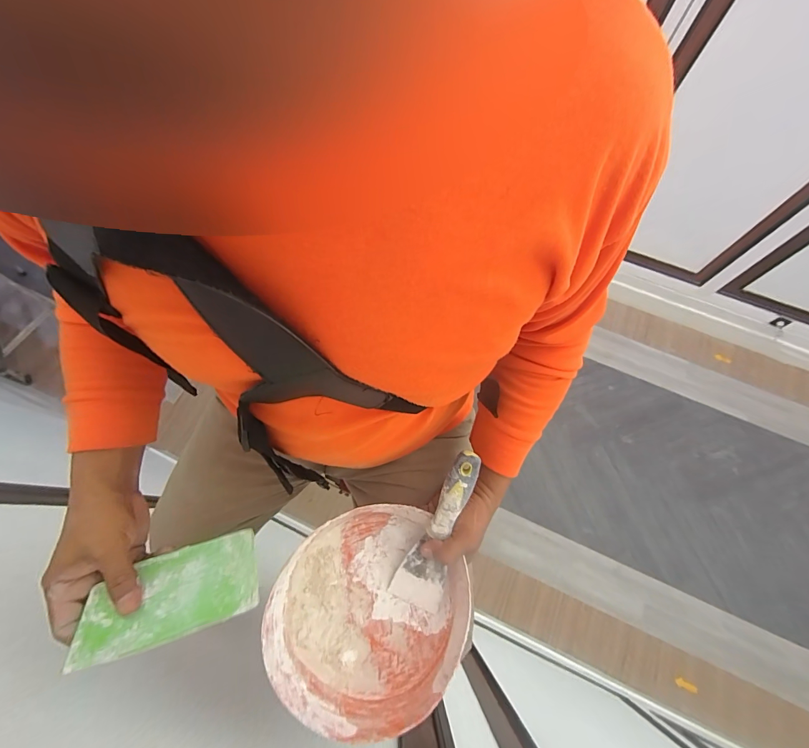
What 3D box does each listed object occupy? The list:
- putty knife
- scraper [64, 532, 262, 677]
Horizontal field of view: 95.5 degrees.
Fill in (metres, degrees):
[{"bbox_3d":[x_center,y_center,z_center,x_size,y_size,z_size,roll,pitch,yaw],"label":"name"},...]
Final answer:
[{"bbox_3d":[0.040,0.179,0.424,0.057,0.015,0.187,22,99,7],"label":"putty knife"},{"bbox_3d":[-0.220,0.207,0.349,0.145,0.005,0.079,-10,47,-19],"label":"scraper"}]

